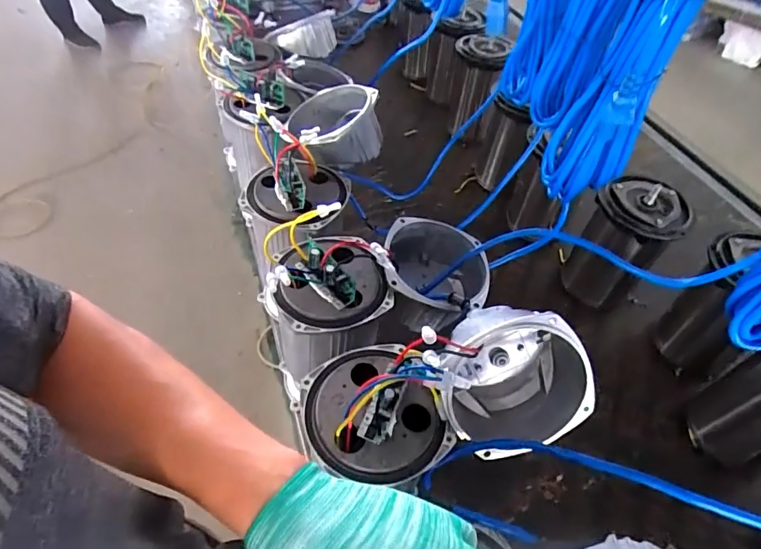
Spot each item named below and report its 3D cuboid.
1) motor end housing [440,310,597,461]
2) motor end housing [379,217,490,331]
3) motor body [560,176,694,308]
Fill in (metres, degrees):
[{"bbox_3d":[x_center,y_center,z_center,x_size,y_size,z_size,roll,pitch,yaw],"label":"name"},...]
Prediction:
[{"bbox_3d":[0.122,0.096,0.450,0.135,0.133,0.088,-25,20,3],"label":"motor end housing"},{"bbox_3d":[0.067,0.001,0.587,0.129,0.091,0.139,10,50,3],"label":"motor end housing"},{"bbox_3d":[0.396,-0.044,0.785,0.126,0.223,0.110,39,57,24],"label":"motor body"}]

